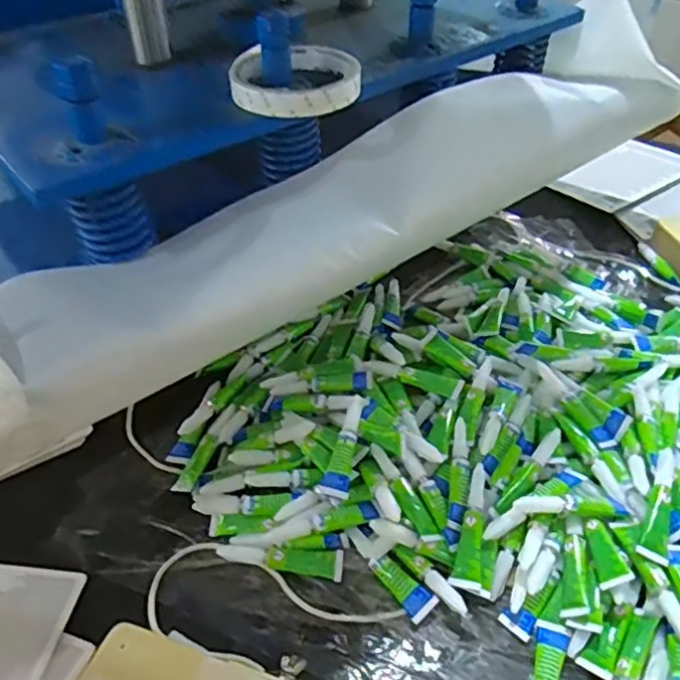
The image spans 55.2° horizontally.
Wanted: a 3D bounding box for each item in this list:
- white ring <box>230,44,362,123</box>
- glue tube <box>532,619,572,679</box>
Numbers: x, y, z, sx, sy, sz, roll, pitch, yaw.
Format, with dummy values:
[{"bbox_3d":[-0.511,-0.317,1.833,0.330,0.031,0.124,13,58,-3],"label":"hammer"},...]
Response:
[{"bbox_3d":[-0.031,-0.179,0.448,0.086,0.019,0.084,0,42,0],"label":"white ring"},{"bbox_3d":[0.120,0.205,0.376,0.019,0.017,0.084,13,44,15],"label":"glue tube"}]

